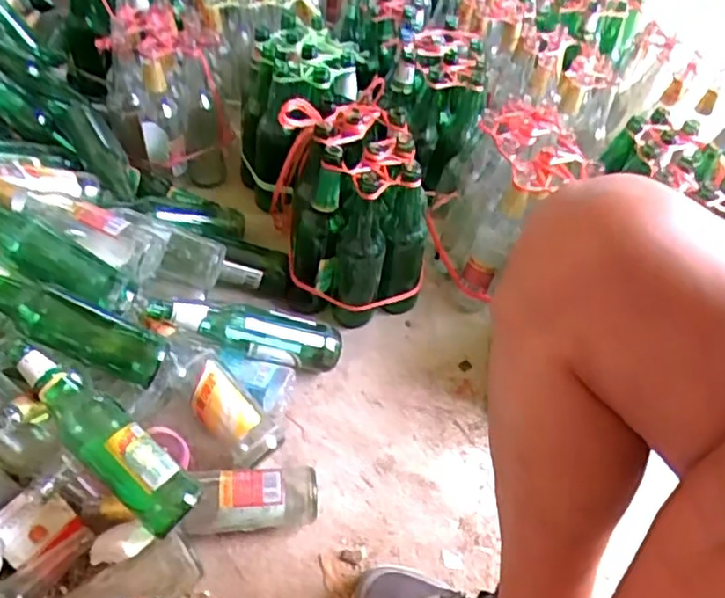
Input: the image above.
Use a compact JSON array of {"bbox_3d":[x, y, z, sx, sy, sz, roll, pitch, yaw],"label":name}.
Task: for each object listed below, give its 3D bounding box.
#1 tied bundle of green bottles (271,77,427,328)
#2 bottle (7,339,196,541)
[{"bbox_3d":[-0.022,-0.134,0.987,0.200,0.273,0.240,-6,47,-13],"label":"tied bundle of green bottles"},{"bbox_3d":[-0.281,0.143,0.708,0.258,0.062,0.065,44,53,4],"label":"bottle"}]

